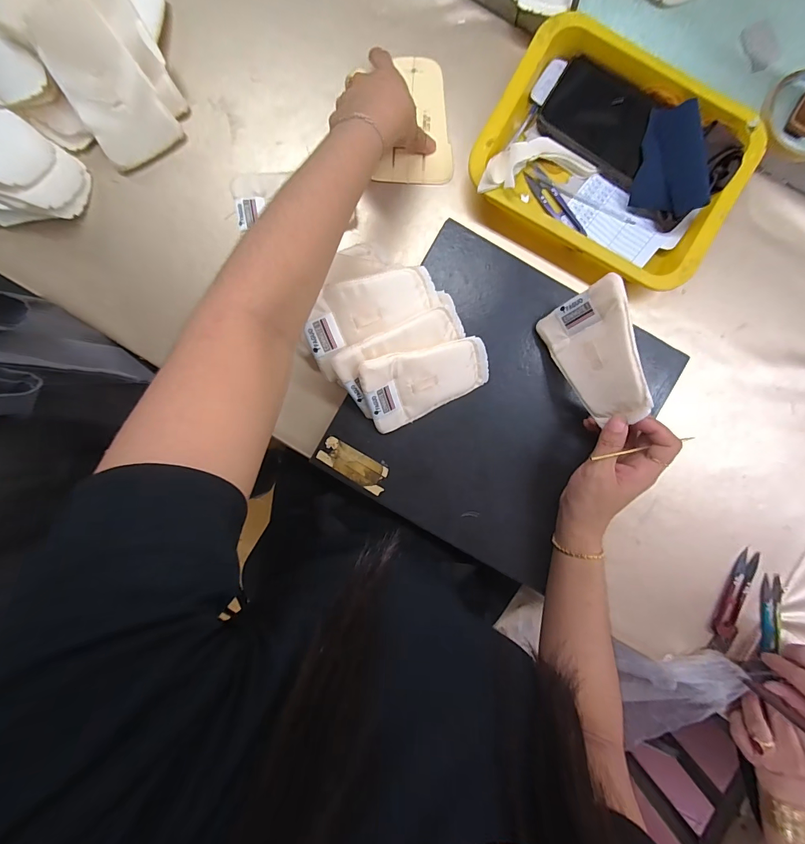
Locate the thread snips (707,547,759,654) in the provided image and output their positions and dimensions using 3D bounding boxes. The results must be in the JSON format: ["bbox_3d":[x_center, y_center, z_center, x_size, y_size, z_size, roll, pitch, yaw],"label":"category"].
[{"bbox_3d":[0.386,0.209,0.439,0.029,0.008,0.121,17,94,1],"label":"thread snips"}]

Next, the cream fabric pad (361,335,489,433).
[{"bbox_3d":[0.027,-0.040,0.390,0.128,0.009,0.084,-19,126,-7],"label":"cream fabric pad"}]

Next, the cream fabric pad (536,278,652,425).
[{"bbox_3d":[0.184,-0.061,0.356,0.007,0.083,0.121,-12,78,-32],"label":"cream fabric pad"}]

